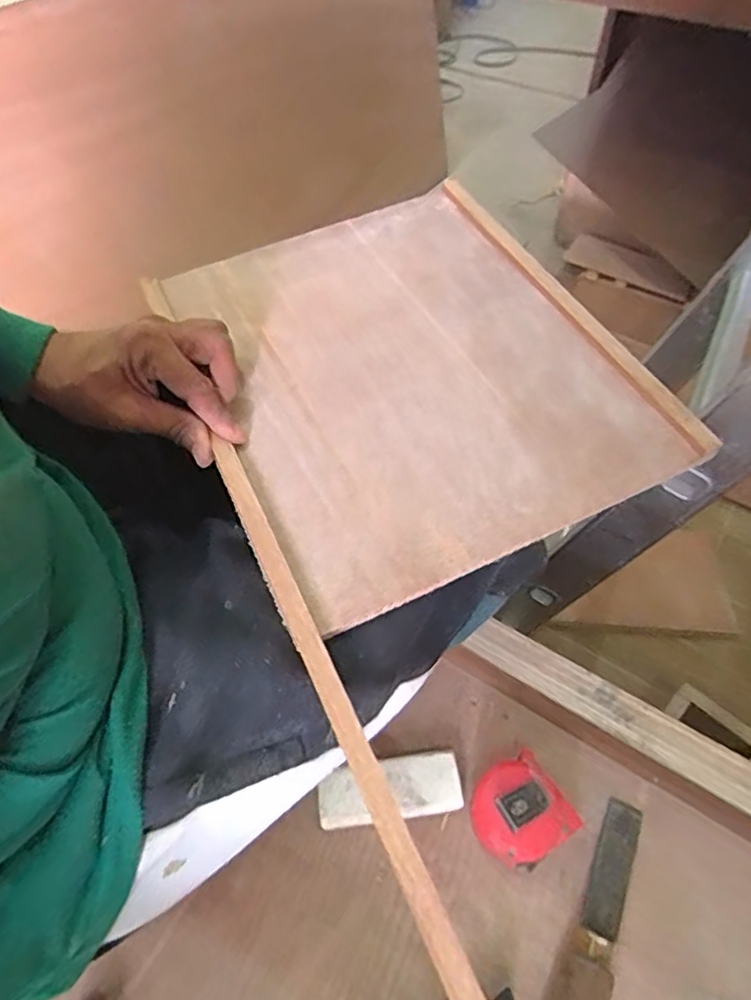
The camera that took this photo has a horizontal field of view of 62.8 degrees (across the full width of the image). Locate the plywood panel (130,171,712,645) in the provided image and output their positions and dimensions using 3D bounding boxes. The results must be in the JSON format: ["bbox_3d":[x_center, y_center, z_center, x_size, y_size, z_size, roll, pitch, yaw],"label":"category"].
[{"bbox_3d":[0.024,-0.112,0.488,0.297,0.009,0.358,-24,60,-11],"label":"plywood panel"}]

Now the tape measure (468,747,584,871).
[{"bbox_3d":[0.099,0.219,0.432,0.064,0.043,0.064,-25,57,-18],"label":"tape measure"}]

